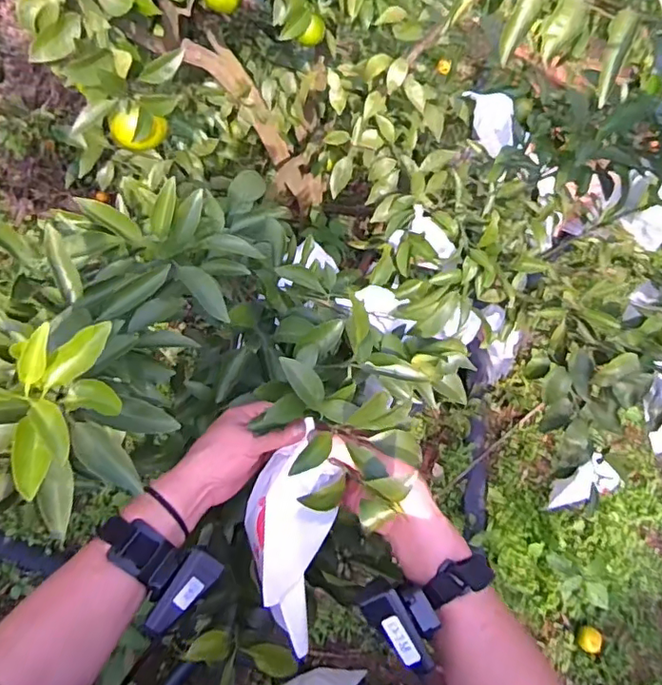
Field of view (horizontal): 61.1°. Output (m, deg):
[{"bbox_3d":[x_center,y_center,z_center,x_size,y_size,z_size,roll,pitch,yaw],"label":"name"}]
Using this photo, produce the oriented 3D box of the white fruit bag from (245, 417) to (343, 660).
[{"bbox_3d":[-0.037,0.163,0.485,0.078,0.055,0.180,2,80,0],"label":"white fruit bag"}]

